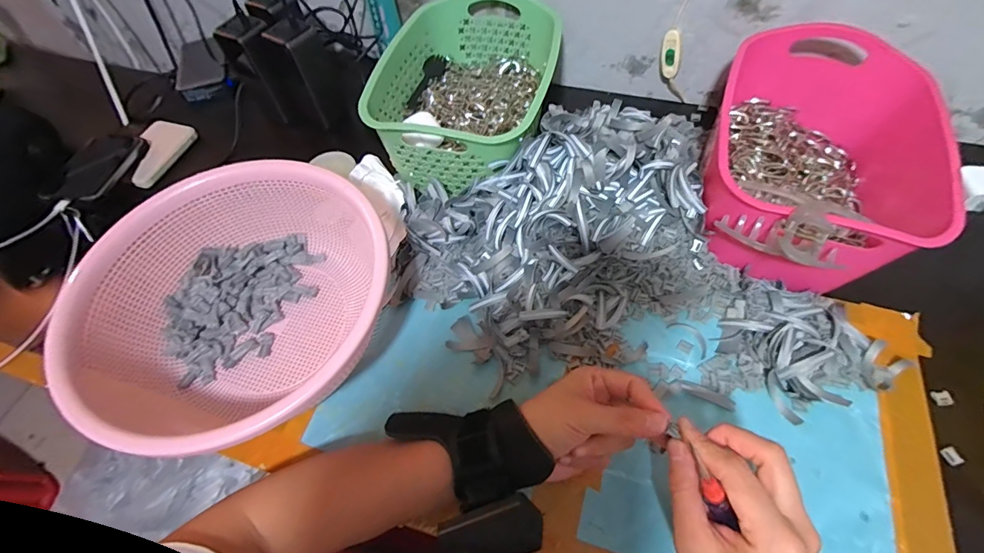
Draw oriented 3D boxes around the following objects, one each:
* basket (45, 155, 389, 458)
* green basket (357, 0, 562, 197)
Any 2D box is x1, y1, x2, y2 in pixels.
[{"bbox_3d":[-0.228,0.022,0.413,0.277,0.114,0.260,-2,59,3],"label":"basket"},{"bbox_3d":[-0.025,-0.243,0.541,0.202,0.093,0.272,12,61,10],"label":"green basket"}]

